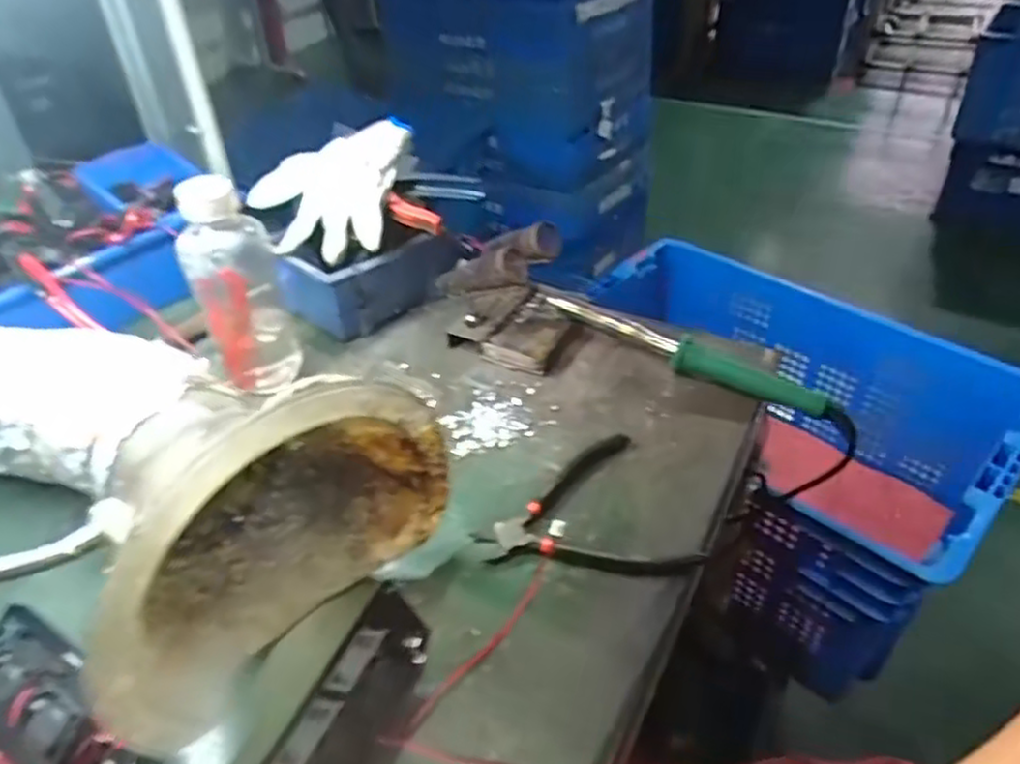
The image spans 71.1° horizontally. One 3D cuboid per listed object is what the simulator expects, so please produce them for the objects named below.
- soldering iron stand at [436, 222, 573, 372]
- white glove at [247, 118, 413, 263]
[{"bbox_3d":[-0.005,-0.076,0.642,0.119,0.093,0.096,7,40,11],"label":"soldering iron stand"},{"bbox_3d":[-0.170,-0.180,0.676,0.145,0.035,0.132,3,70,19],"label":"white glove"}]

